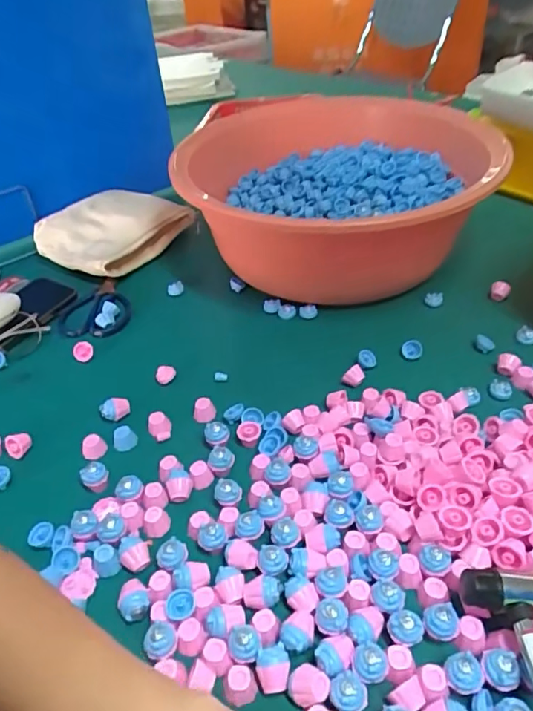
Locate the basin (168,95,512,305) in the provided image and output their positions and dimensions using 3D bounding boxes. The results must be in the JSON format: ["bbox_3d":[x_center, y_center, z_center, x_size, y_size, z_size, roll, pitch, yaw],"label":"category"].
[{"bbox_3d":[0.081,-0.192,0.659,0.356,0.145,0.384,-3,40,3],"label":"basin"}]

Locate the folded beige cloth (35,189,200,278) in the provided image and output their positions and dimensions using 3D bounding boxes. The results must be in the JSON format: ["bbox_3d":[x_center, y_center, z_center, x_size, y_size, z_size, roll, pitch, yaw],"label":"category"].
[{"bbox_3d":[-0.207,-0.166,0.715,0.145,0.068,0.161,18,45,25],"label":"folded beige cloth"}]

